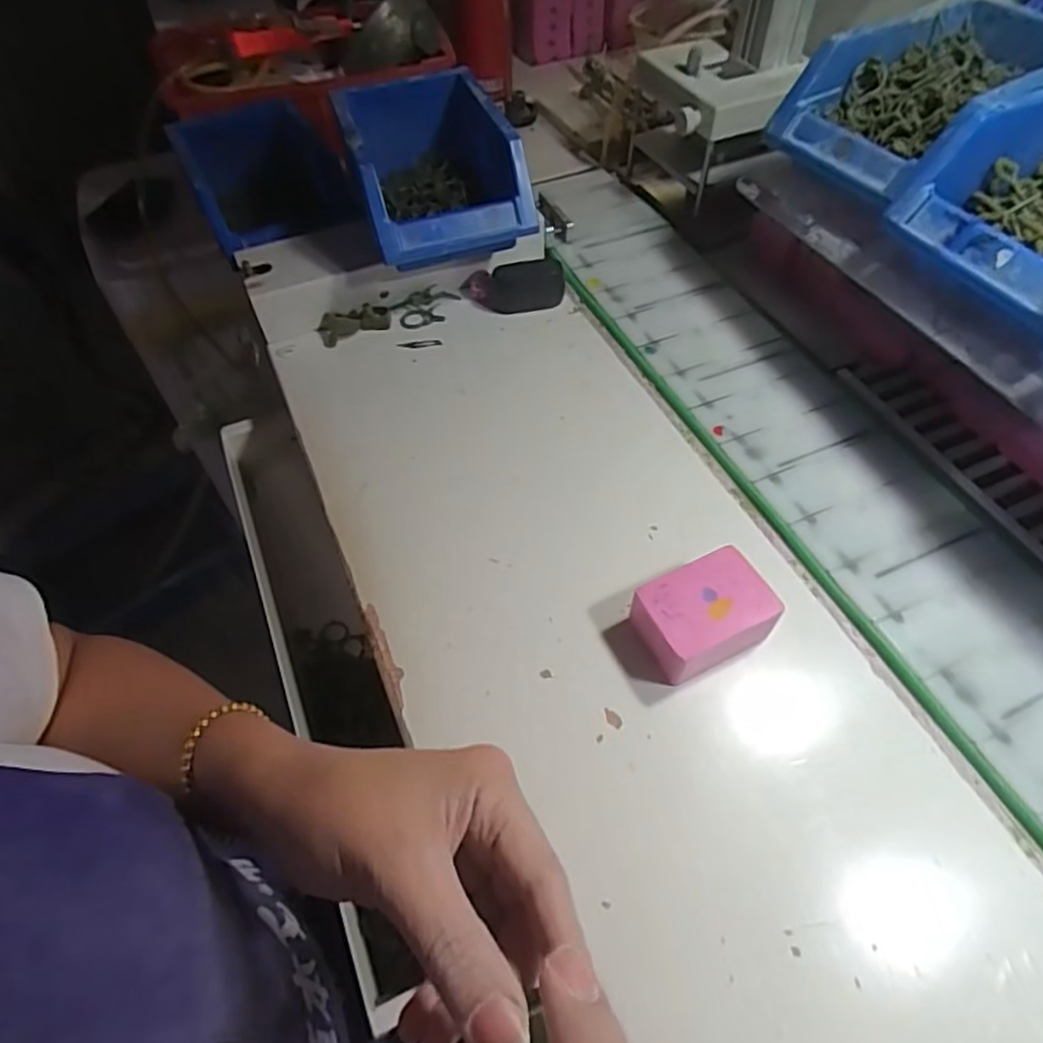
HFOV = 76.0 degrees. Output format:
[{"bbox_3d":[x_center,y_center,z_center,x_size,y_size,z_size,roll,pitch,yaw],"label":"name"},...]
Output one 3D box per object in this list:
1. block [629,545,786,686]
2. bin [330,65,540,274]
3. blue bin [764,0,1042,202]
[{"bbox_3d":[0.102,0.054,0.377,0.073,0.037,0.050,-24,57,-13],"label":"block"},{"bbox_3d":[-0.073,-0.291,0.544,0.124,0.071,0.188,-15,56,-9],"label":"bin"},{"bbox_3d":[0.276,-0.278,0.435,0.182,0.059,0.123,-26,59,-16],"label":"blue bin"}]

